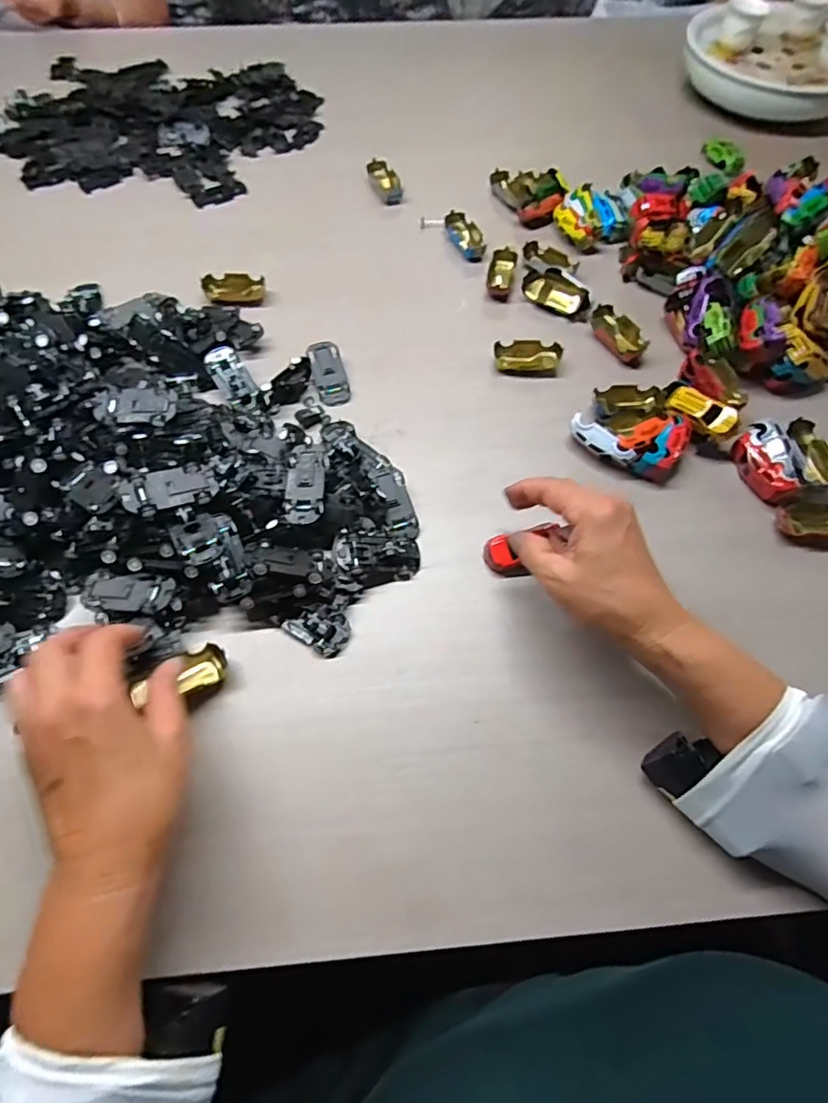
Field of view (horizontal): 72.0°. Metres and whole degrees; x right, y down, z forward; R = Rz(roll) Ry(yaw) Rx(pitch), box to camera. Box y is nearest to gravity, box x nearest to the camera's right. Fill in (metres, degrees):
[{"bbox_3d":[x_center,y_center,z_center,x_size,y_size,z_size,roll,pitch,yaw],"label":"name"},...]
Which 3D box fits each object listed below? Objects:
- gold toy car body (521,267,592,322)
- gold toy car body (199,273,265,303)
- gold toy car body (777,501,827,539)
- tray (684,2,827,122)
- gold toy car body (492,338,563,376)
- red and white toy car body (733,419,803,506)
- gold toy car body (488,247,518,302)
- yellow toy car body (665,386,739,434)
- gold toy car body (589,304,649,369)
[{"bbox_3d":[0.147,-0.265,0.584,0.026,0.028,0.078,-41,70,-20],"label":"gold toy car body"},{"bbox_3d":[-0.186,-0.270,0.588,0.061,0.015,0.028,2,62,-1],"label":"gold toy car body"},{"bbox_3d":[0.326,-0.022,0.463,0.064,0.022,0.036,3,62,0],"label":"gold toy car body"},{"bbox_3d":[0.480,-0.653,0.753,0.140,0.078,0.234,-39,70,-20],"label":"tray"},{"bbox_3d":[0.109,-0.188,0.550,0.063,0.016,0.034,5,62,1],"label":"gold toy car body"},{"bbox_3d":[0.298,-0.073,0.483,0.033,0.038,0.069,-19,64,-12],"label":"red and white toy car body"},{"bbox_3d":[0.092,-0.296,0.606,0.027,0.019,0.059,12,62,5],"label":"gold toy car body"},{"bbox_3d":[0.249,-0.124,0.494,0.025,0.017,0.063,-32,53,-17],"label":"yellow toy car body"},{"bbox_3d":[0.203,-0.214,0.565,0.034,0.019,0.069,-17,64,-11],"label":"gold toy car body"}]

